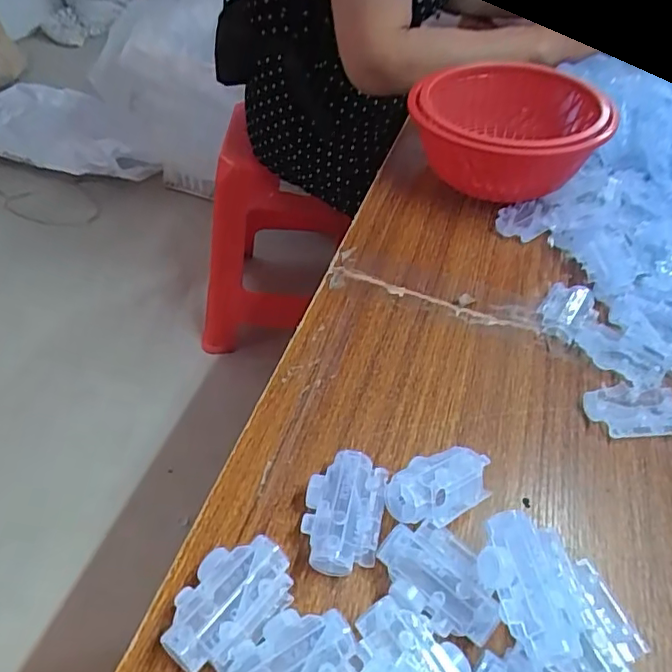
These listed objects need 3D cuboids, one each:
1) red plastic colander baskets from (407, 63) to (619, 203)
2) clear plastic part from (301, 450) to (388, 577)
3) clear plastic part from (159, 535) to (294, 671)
[{"bbox_3d":[0.186,-0.218,0.618,0.185,0.097,0.181,3,47,-3],"label":"red plastic colander baskets"},{"bbox_3d":[0.004,0.104,0.334,0.044,0.029,0.067,10,47,3],"label":"clear plastic part"},{"bbox_3d":[-0.055,0.139,0.294,0.048,0.028,0.068,32,52,22],"label":"clear plastic part"}]

